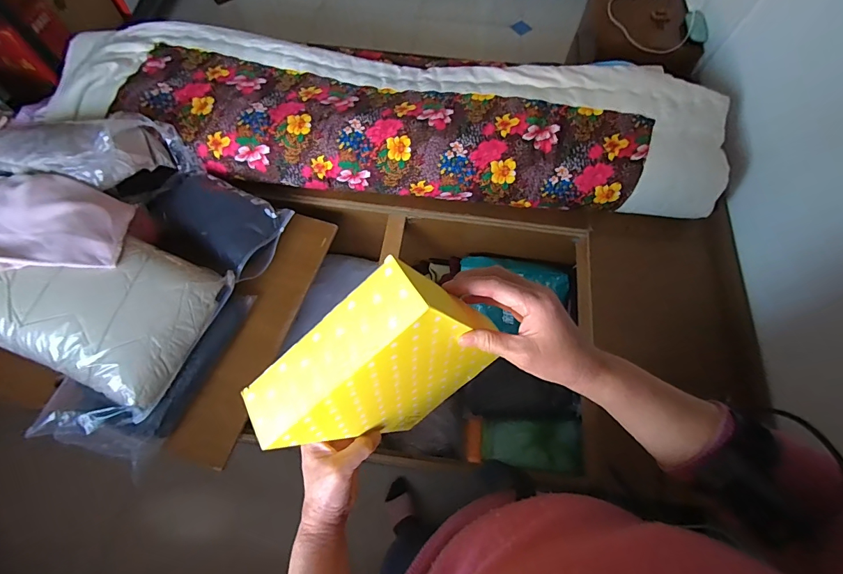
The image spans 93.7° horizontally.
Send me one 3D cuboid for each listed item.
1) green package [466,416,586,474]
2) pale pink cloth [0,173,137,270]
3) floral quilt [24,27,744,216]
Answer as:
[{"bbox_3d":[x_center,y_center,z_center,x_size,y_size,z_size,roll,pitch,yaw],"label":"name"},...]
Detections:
[{"bbox_3d":[0.321,0.502,1.250,0.349,0.026,0.156,-4,82,14],"label":"green package"},{"bbox_3d":[-0.855,-0.146,0.898,0.325,0.086,0.228,0,71,-10],"label":"pale pink cloth"},{"bbox_3d":[-0.109,-0.558,1.251,2.000,0.221,0.541,4,66,1],"label":"floral quilt"}]

